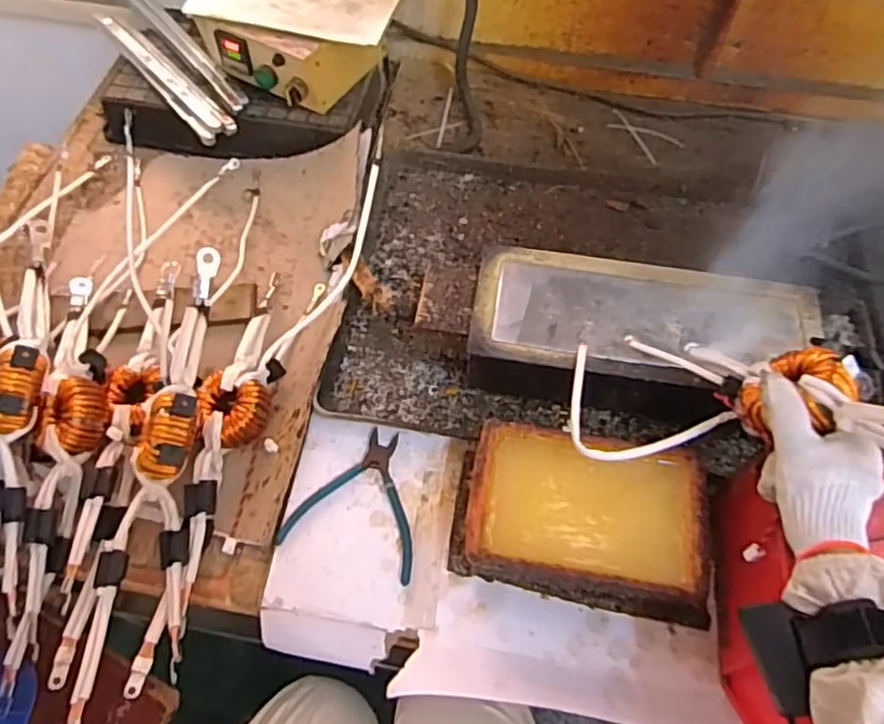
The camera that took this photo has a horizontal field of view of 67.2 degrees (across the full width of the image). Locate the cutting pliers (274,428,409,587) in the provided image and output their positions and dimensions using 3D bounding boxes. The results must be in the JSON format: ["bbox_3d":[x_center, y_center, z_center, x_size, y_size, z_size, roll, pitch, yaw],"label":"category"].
[{"bbox_3d":[-0.071,0.130,0.643,0.128,0.006,0.133,17,60,9],"label":"cutting pliers"}]

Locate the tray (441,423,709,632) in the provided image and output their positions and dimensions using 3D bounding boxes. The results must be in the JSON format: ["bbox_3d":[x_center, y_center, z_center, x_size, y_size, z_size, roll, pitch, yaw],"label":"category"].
[{"bbox_3d":[0.130,0.140,0.603,0.232,0.066,0.138,10,59,5],"label":"tray"}]

